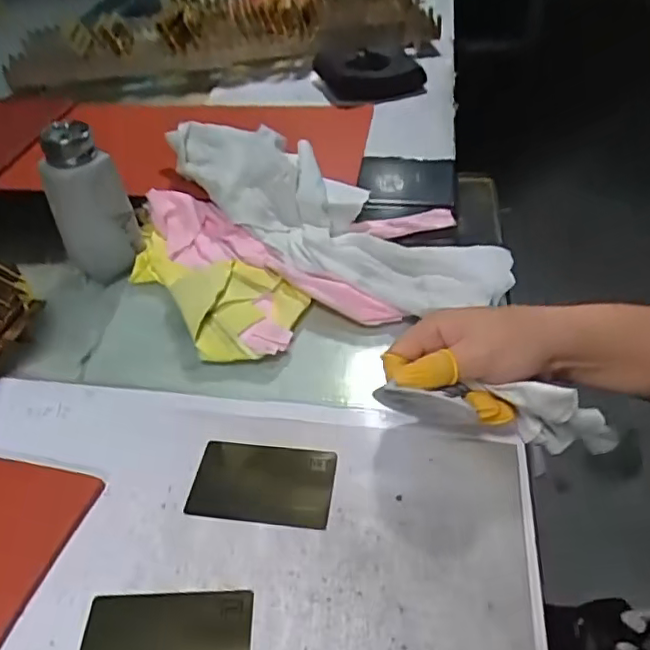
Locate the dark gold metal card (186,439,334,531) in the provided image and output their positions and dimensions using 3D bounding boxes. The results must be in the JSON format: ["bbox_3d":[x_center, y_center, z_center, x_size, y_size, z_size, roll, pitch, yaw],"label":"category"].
[{"bbox_3d":[-0.037,0.096,0.362,0.084,0.005,0.053,2,44,9],"label":"dark gold metal card"}]

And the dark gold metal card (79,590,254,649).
[{"bbox_3d":[-0.080,0.159,0.293,0.084,0.004,0.053,-2,42,2],"label":"dark gold metal card"}]

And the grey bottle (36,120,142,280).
[{"bbox_3d":[-0.196,-0.099,0.498,0.050,0.128,0.055,31,52,32],"label":"grey bottle"}]

